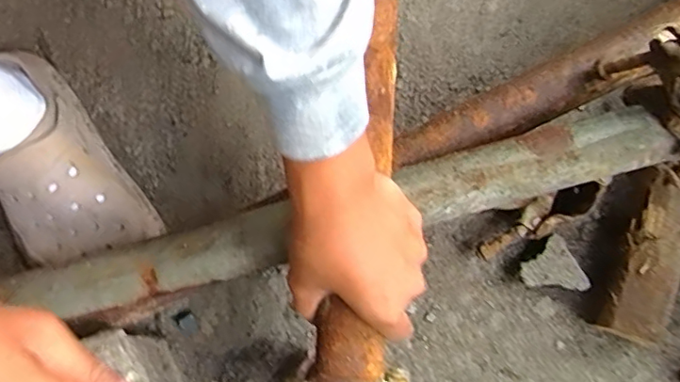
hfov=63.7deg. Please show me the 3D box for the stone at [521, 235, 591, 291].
[{"bbox_3d":[0.195,0.077,0.516,0.052,0.025,0.054,-26,79,-5],"label":"stone"}]

